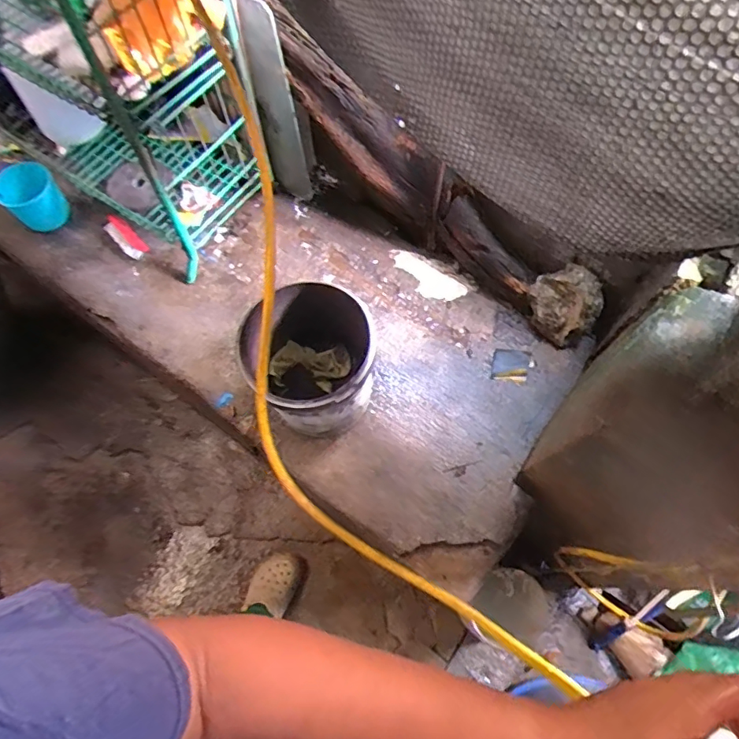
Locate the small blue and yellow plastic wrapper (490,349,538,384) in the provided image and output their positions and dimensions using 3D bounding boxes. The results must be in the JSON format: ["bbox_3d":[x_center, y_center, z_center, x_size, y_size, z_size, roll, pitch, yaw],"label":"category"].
[{"bbox_3d":[0.294,-0.008,1.064,0.083,0.013,0.071,12,68,4],"label":"small blue and yellow plastic wrapper"}]

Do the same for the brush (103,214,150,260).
[{"bbox_3d":[-0.577,-0.315,1.221,0.129,0.044,0.047,41,73,15],"label":"brush"}]

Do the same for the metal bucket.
[{"bbox_3d":[-0.101,-0.005,0.945,0.213,0.248,0.224,-16,68,-7],"label":"metal bucket"}]

